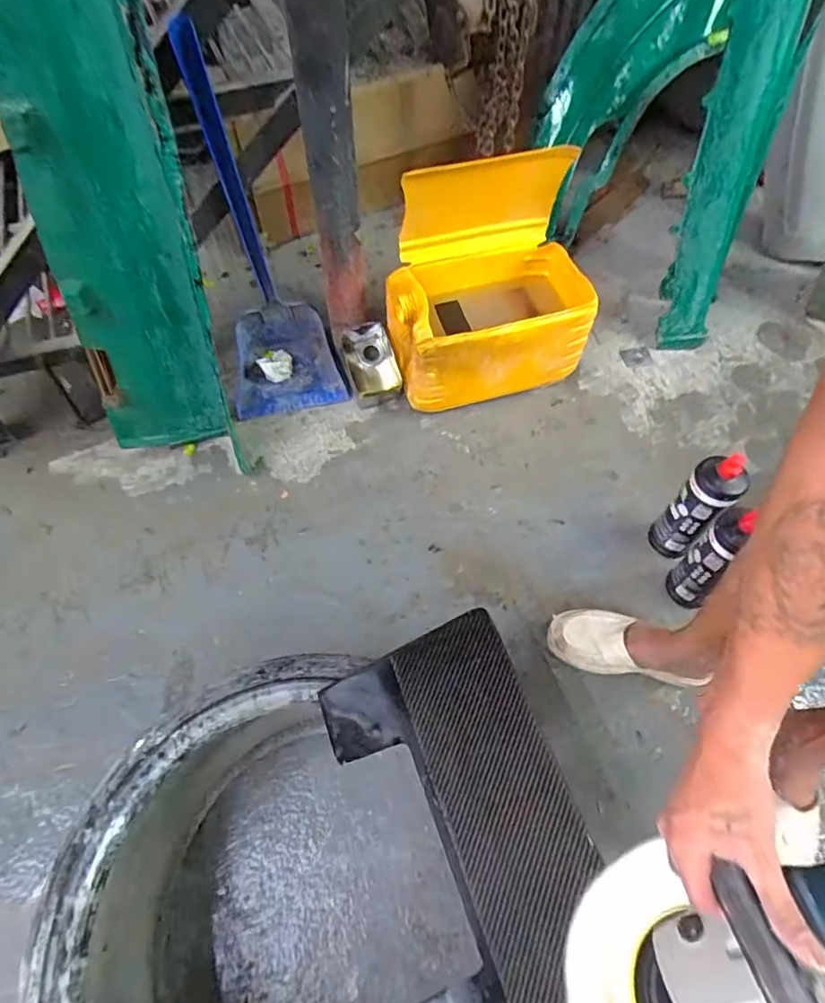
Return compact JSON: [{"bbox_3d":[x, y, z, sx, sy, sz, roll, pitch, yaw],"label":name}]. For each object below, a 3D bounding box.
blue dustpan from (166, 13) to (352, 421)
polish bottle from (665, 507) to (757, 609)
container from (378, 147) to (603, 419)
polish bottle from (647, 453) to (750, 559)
[{"bbox_3d":[-0.306,-0.468,1.077,0.248,0.635,0.258,-19,60,-12],"label":"blue dustpan"},{"bbox_3d":[0.503,0.104,0.929,0.091,0.244,0.088,-37,65,-21],"label":"polish bottle"},{"bbox_3d":[0.190,-0.450,1.157,0.465,0.400,0.249,-15,59,-10],"label":"container"},{"bbox_3d":[0.499,0.012,0.982,0.079,0.255,0.072,0,58,0],"label":"polish bottle"}]

